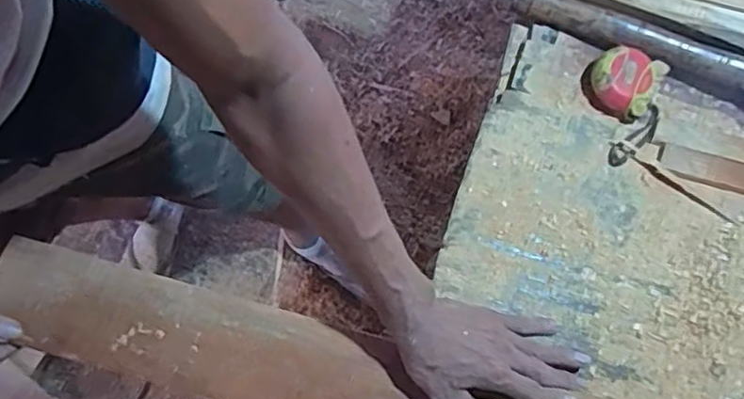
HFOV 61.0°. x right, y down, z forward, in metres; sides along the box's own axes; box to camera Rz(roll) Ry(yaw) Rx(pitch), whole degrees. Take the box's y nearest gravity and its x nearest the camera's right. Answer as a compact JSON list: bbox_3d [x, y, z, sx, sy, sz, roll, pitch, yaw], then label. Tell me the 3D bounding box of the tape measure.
[{"bbox_3d":[0.286,-0.134,0.712,0.079,0.039,0.077,29,77,5],"label":"tape measure"}]

